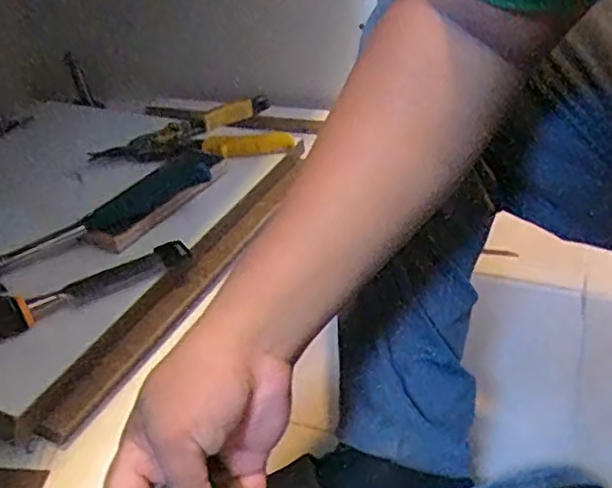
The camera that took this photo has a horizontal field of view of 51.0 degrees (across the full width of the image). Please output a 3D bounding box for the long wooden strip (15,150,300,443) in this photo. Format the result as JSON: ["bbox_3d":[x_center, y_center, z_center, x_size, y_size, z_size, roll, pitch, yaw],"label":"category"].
[{"bbox_3d":[-0.100,0.022,0.608,0.031,0.033,0.406,14,40,25],"label":"long wooden strip"}]

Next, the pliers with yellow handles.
[{"bbox_3d":[-0.137,-0.127,0.759,0.222,0.029,0.126,-17,37,-15],"label":"pliers with yellow handles"}]

